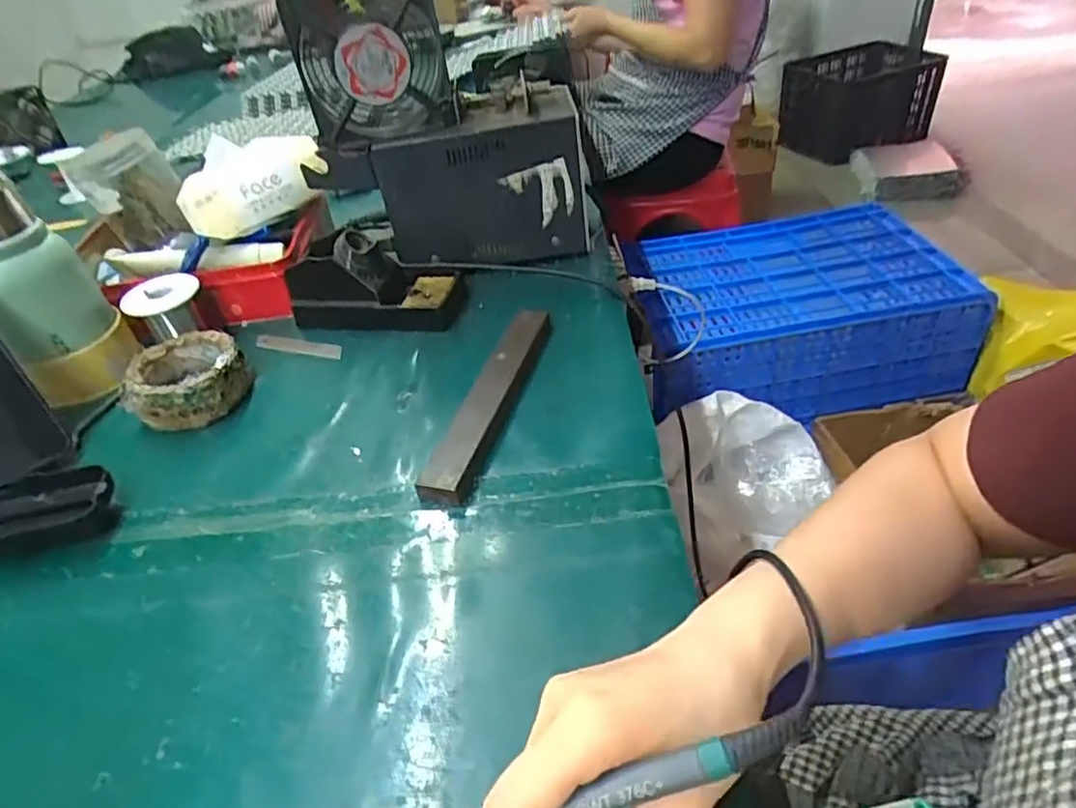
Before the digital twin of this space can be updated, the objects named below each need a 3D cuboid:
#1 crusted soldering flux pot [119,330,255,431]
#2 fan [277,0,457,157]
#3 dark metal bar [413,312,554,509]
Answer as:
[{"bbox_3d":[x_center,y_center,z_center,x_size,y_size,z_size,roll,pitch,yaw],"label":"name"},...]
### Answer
[{"bbox_3d":[-0.287,-0.019,0.534,0.091,0.044,0.083,-5,40,4],"label":"crusted soldering flux pot"},{"bbox_3d":[-0.135,-0.277,0.535,0.120,0.129,0.035,-11,53,-7],"label":"fan"},{"bbox_3d":[-0.034,-0.007,0.497,0.034,0.016,0.211,7,42,17],"label":"dark metal bar"}]

